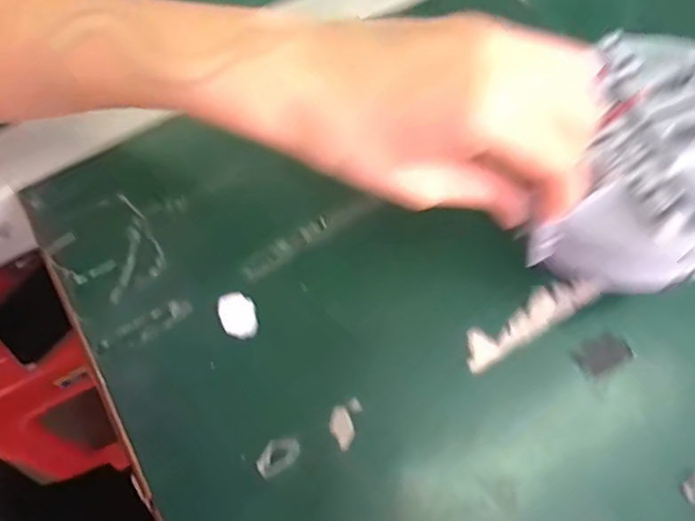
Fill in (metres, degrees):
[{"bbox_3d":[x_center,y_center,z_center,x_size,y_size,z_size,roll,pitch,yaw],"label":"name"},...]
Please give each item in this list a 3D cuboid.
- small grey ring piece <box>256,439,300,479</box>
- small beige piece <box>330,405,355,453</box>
[{"bbox_3d":[-0.032,0.090,0.284,0.021,0.004,0.013,-28,72,-9],"label":"small grey ring piece"},{"bbox_3d":[-0.002,0.079,0.289,0.011,0.005,0.019,-19,70,-6],"label":"small beige piece"}]

